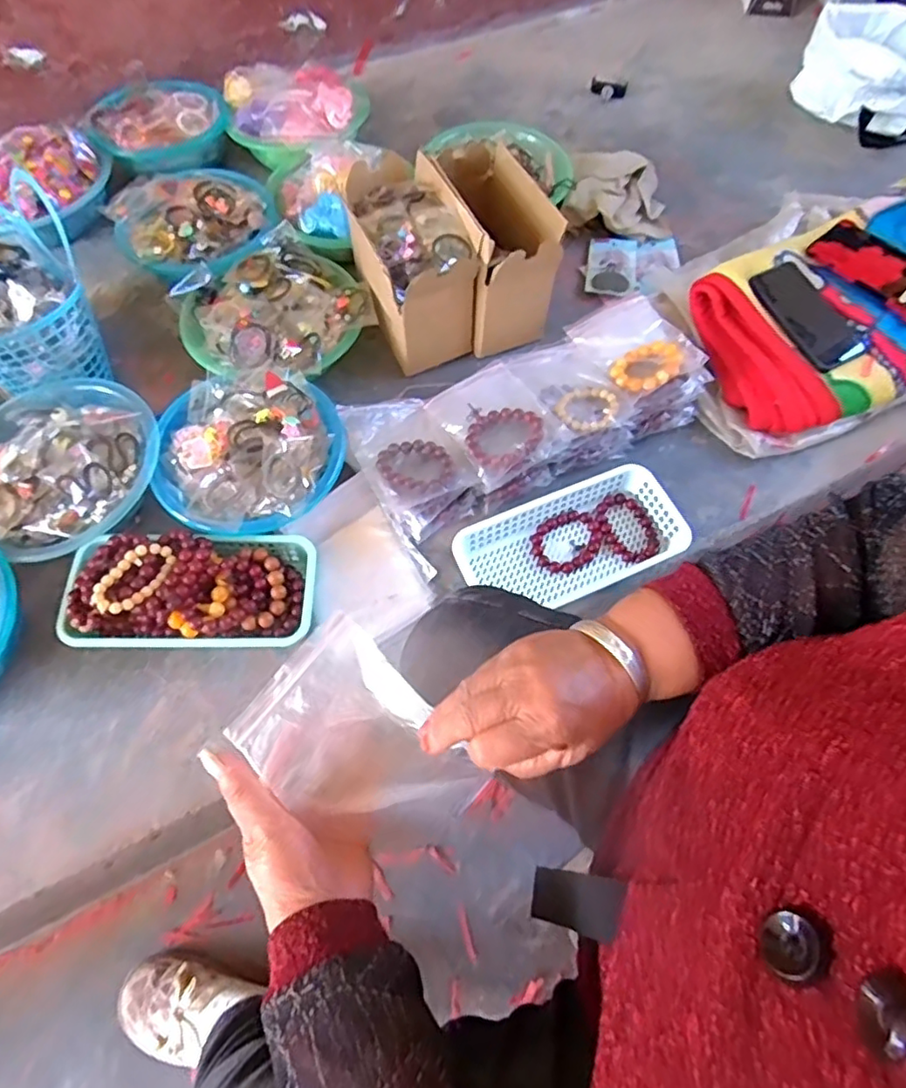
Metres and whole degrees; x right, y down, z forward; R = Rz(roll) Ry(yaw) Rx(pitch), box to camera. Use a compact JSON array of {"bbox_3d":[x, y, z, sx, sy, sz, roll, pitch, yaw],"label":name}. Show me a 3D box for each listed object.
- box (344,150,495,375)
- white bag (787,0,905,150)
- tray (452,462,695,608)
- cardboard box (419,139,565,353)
[{"bbox_3d":[-0.057,-0.381,0.829,0.127,0.165,0.223,-20,65,-11],"label":"box"},{"bbox_3d":[0.760,-0.840,1.091,0.270,0.131,0.210,27,66,12],"label":"white bag"},{"bbox_3d":[0.144,-0.001,0.733,0.260,0.042,0.129,-23,66,-12],"label":"tray"},{"bbox_3d":[0.054,-0.409,0.842,0.115,0.169,0.235,-18,65,-10],"label":"cardboard box"}]

